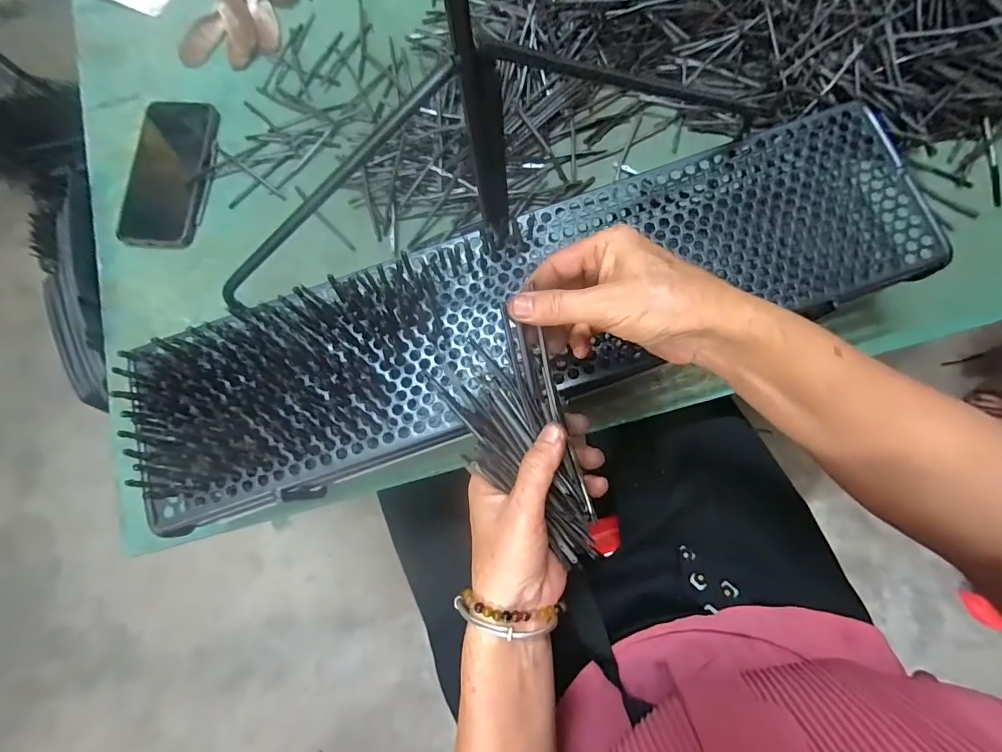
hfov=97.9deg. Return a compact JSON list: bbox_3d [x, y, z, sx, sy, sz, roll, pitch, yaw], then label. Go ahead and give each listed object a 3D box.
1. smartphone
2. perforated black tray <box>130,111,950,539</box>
[{"bbox_3d":[-0.344,-0.211,0.453,0.088,0.009,0.162,2,78,8],"label":"smartphone"},{"bbox_3d":[0.026,-0.051,0.317,0.588,0.029,0.145,-20,80,-2],"label":"perforated black tray"}]

